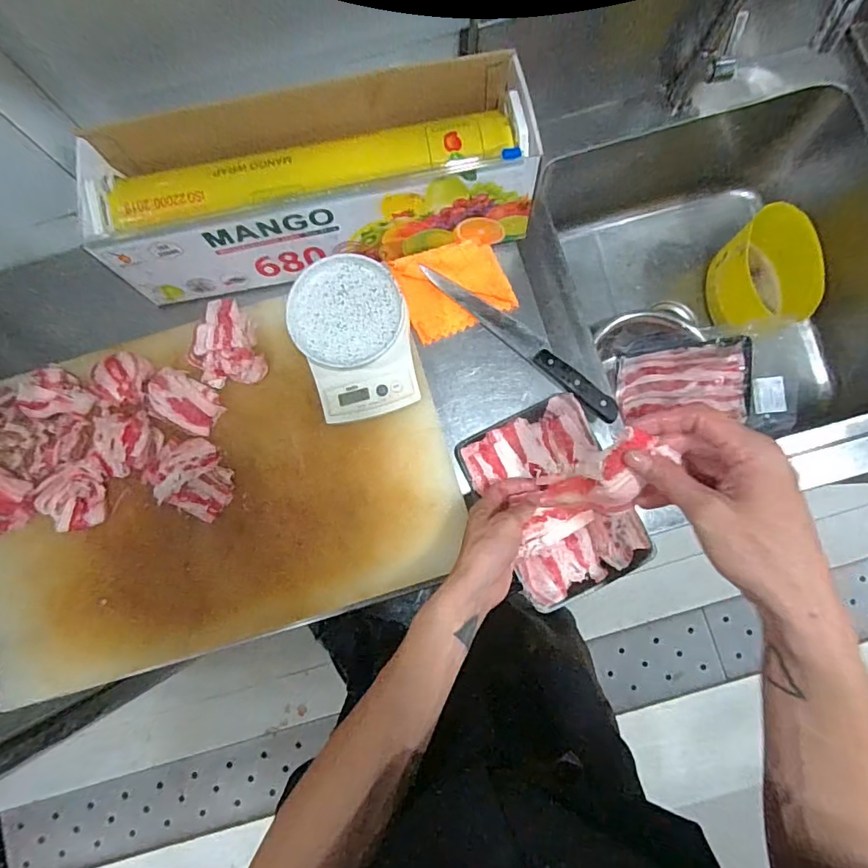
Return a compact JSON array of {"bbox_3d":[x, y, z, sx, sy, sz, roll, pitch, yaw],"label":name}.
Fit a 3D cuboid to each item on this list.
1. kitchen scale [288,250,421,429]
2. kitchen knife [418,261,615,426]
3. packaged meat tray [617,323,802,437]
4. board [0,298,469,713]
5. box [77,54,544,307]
[{"bbox_3d":[-0.096,-0.116,0.593,0.139,0.054,0.190,-14,81,0],"label":"kitchen scale"},{"bbox_3d":[0.111,-0.121,0.622,0.296,0.020,0.031,40,85,8],"label":"kitchen knife"},{"bbox_3d":[0.458,-0.084,0.848,0.281,0.030,0.167,-4,70,44],"label":"packaged meat tray"},{"bbox_3d":[-0.275,0.058,0.599,0.594,0.033,0.394,-17,84,0],"label":"board"},{"bbox_3d":[-0.141,-0.301,0.588,0.498,0.116,0.167,-11,82,-1],"label":"box"}]

